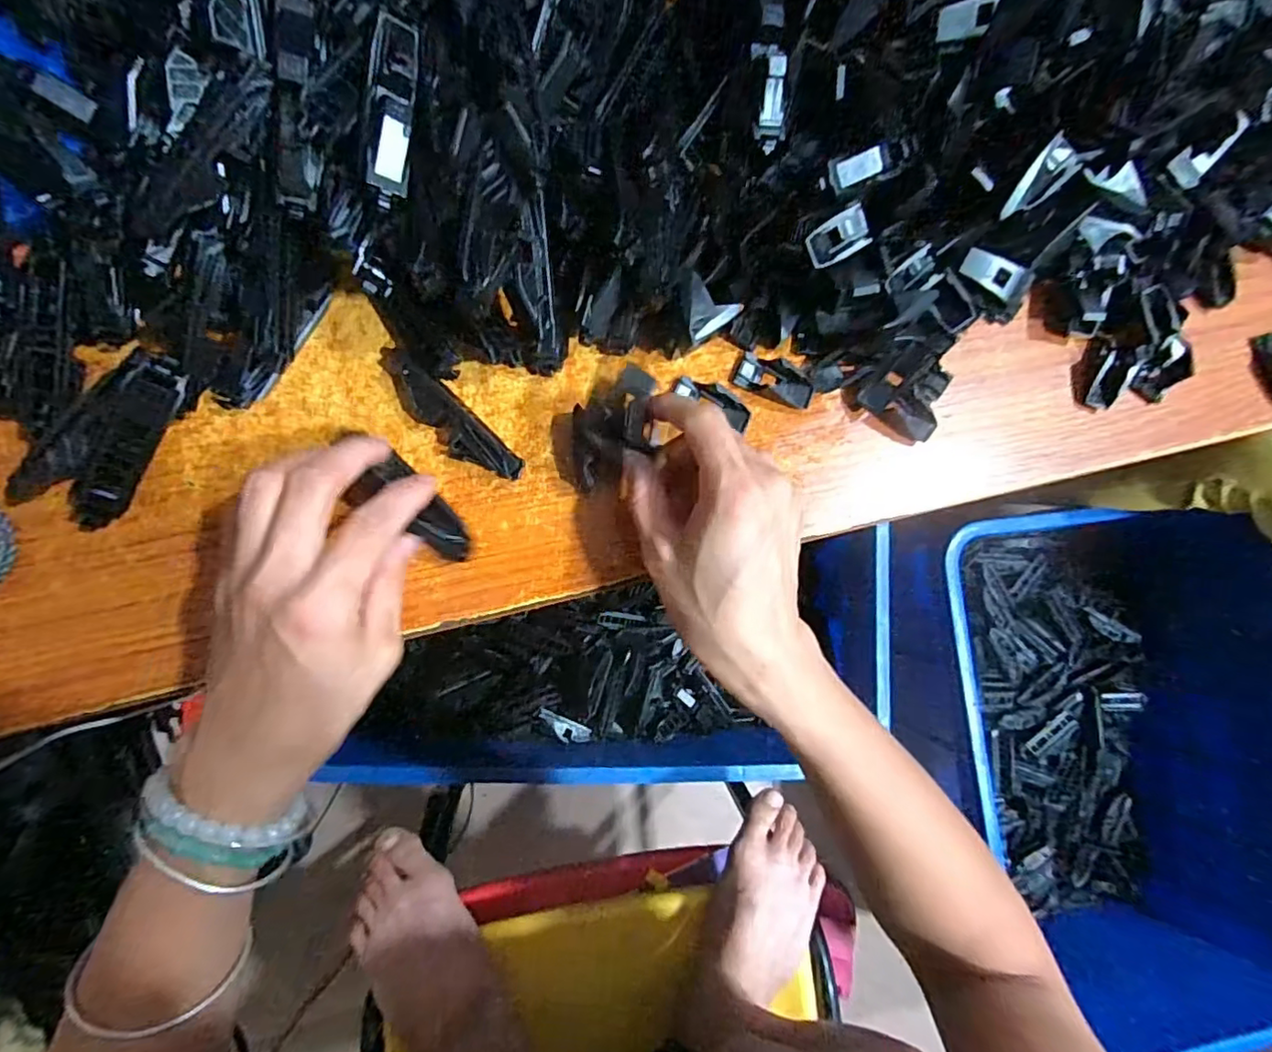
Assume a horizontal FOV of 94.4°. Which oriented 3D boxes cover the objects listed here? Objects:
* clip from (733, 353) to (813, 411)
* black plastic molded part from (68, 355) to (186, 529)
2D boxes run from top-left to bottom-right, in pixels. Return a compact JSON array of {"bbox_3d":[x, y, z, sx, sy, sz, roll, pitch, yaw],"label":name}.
[{"bbox_3d":[0.073,-0.077,0.309,0.042,0.009,0.018,19,84,-6],"label":"clip"},{"bbox_3d":[-0.220,-0.035,0.254,0.021,0.011,0.085,35,104,-9],"label":"black plastic molded part"}]

